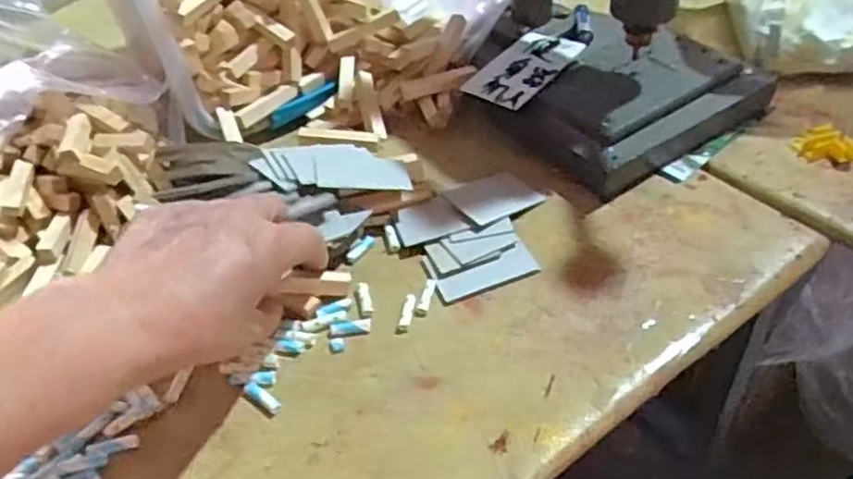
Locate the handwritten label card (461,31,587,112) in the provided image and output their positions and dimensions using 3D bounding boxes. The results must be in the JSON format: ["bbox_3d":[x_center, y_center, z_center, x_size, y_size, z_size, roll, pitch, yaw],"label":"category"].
[{"bbox_3d":[0.074,-0.128,0.531,0.083,0.005,0.055,-41,50,-21],"label":"handwritten label card"}]

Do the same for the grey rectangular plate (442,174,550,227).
[{"bbox_3d":[0.046,-0.028,0.470,0.057,0.004,0.041,-19,44,-28],"label":"grey rectangular plate"}]

